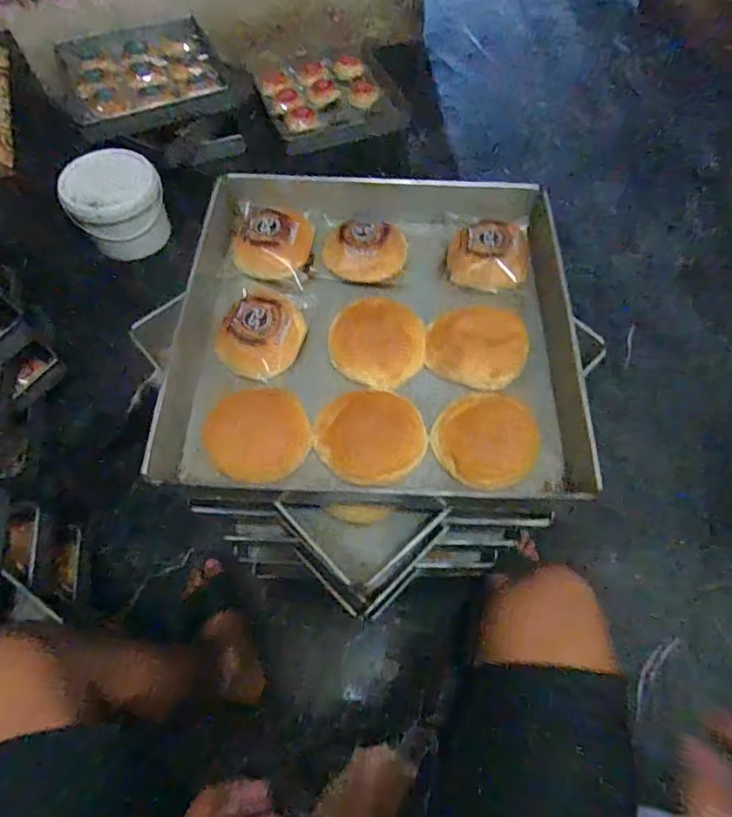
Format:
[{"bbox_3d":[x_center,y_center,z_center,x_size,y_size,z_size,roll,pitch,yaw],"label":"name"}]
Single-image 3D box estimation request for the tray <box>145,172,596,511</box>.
[{"bbox_3d":[0.015,-0.110,0.591,0.444,0.052,0.442,4,62,2],"label":"tray"}]

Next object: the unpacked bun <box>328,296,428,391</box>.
[{"bbox_3d":[0.012,-0.075,0.565,0.106,0.032,0.095,22,64,11],"label":"unpacked bun"}]

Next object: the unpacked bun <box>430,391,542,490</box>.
[{"bbox_3d":[0.120,0.030,0.507,0.102,0.036,0.091,34,67,17],"label":"unpacked bun"}]

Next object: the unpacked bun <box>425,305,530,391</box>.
[{"bbox_3d":[0.125,-0.072,0.563,0.112,0.049,0.097,7,62,4],"label":"unpacked bun"}]

